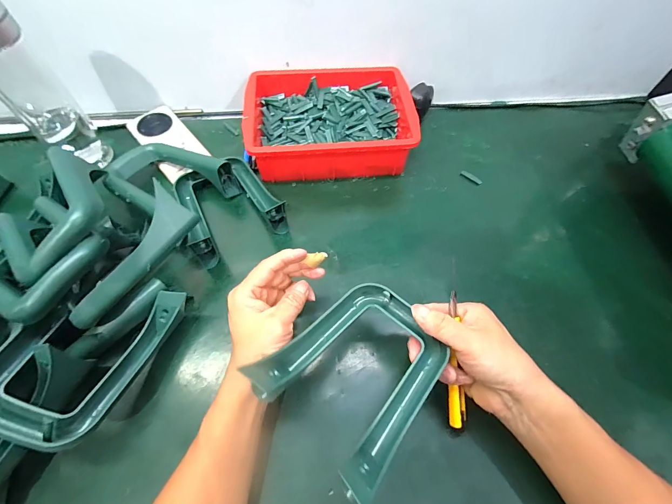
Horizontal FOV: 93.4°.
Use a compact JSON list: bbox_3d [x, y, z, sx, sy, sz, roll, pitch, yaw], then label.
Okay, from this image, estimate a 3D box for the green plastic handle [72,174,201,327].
[{"bbox_3d":[-0.207,0.010,0.321,0.048,0.055,0.151,23,62,12],"label":"green plastic handle"}]

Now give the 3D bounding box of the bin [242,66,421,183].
[{"bbox_3d":[-0.011,-0.207,0.504,0.249,0.071,0.189,-3,62,-3],"label":"bin"}]

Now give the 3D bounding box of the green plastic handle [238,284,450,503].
[{"bbox_3d":[0.024,0.093,0.276,0.123,0.061,0.152,37,67,17],"label":"green plastic handle"}]

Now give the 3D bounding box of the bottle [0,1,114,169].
[{"bbox_3d":[-0.396,-0.215,0.406,0.079,0.245,0.066,40,68,19],"label":"bottle"}]

